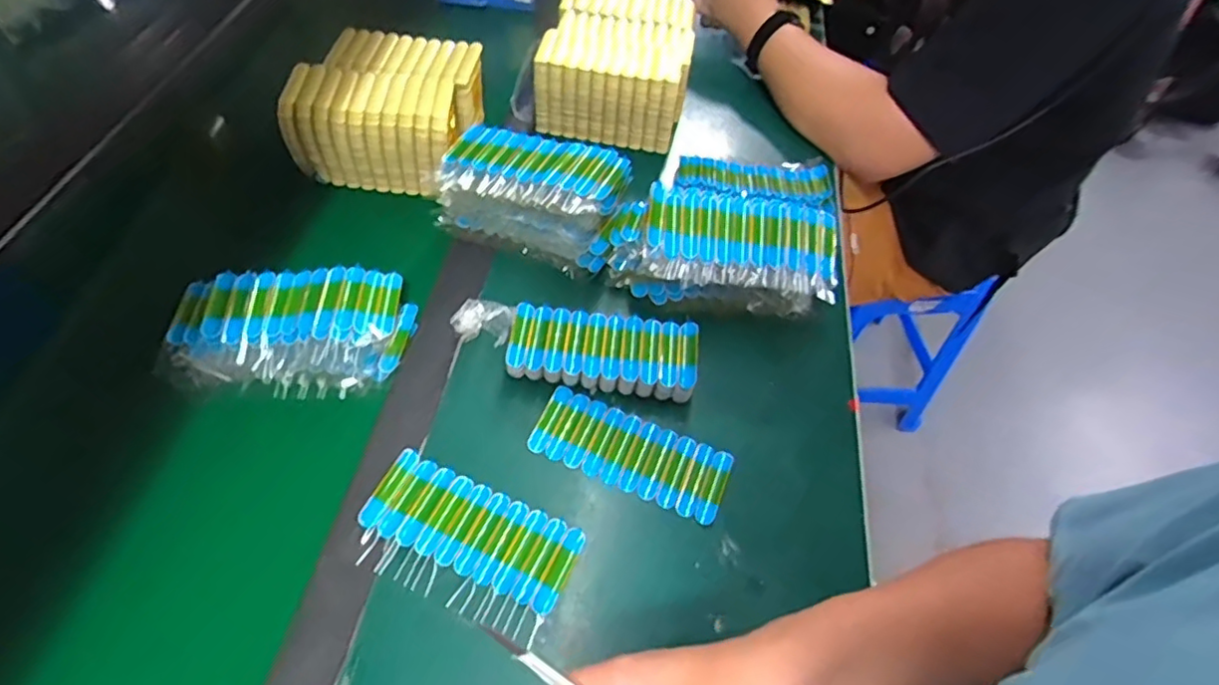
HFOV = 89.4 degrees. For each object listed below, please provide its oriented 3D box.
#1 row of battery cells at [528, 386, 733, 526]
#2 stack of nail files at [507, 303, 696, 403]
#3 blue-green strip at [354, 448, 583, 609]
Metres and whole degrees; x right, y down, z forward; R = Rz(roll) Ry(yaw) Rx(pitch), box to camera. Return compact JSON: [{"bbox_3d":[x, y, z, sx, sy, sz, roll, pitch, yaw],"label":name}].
[{"bbox_3d":[0.017,0.088,0.493,0.154,0.009,0.064,21,57,10],"label":"row of battery cells"},{"bbox_3d":[-0.005,0.008,0.523,0.155,0.031,0.062,7,55,0],"label":"stack of nail files"},{"bbox_3d":[-0.098,0.133,0.444,0.151,0.009,0.063,22,57,10],"label":"blue-green strip"}]

